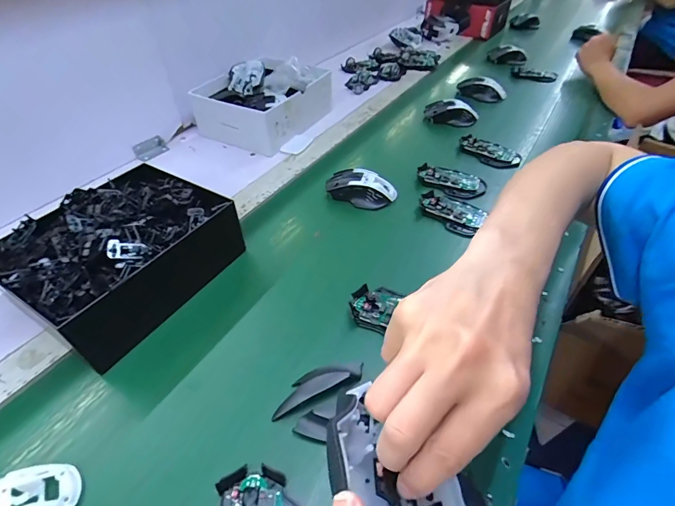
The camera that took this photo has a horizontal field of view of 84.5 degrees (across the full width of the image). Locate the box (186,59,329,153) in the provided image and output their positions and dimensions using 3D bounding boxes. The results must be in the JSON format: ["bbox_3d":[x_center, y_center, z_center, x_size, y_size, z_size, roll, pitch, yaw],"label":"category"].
[{"bbox_3d":[-0.154,-0.327,0.792,0.219,0.102,0.245,20,47,16],"label":"box"}]

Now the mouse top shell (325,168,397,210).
[{"bbox_3d":[0.037,-0.106,0.609,0.114,0.042,0.056,20,47,16],"label":"mouse top shell"}]

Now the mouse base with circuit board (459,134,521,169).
[{"bbox_3d":[0.285,-0.193,0.704,0.118,0.012,0.077,29,50,23],"label":"mouse base with circuit board"}]

